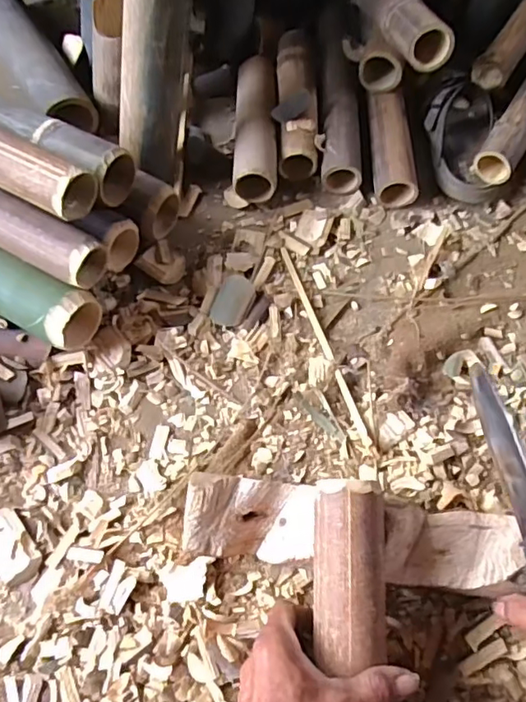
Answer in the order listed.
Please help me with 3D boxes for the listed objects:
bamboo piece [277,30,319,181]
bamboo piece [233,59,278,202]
[{"bbox_3d":[0.047,-0.358,0.782,0.060,0.055,0.258,0,62,-2],"label":"bamboo piece"},{"bbox_3d":[-0.009,-0.313,0.763,0.057,0.048,0.260,1,62,-2],"label":"bamboo piece"}]

